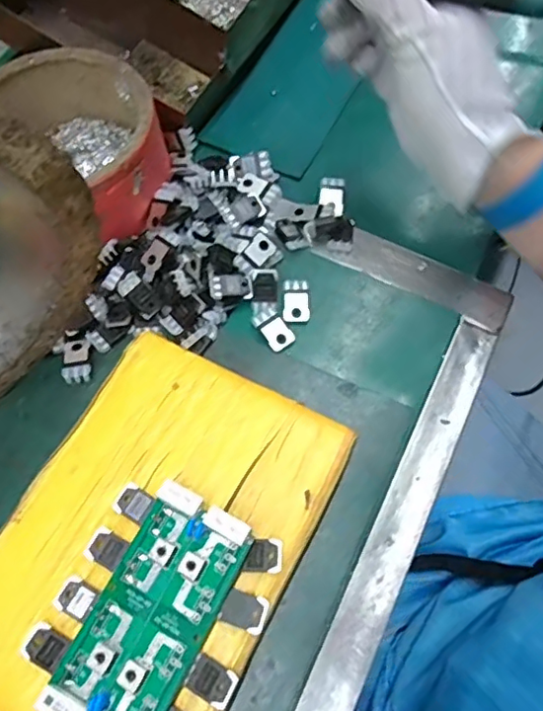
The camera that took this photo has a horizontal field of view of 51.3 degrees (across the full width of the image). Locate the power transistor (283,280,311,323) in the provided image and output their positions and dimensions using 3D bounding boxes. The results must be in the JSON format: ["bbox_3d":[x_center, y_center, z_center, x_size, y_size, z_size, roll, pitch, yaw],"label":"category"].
[{"bbox_3d":[0.016,-0.034,0.352,0.017,0.004,0.025,-4,66,-2],"label":"power transistor"}]

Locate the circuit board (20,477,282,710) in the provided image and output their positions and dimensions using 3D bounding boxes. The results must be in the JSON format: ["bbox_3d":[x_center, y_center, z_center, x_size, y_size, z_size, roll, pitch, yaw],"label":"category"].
[{"bbox_3d":[-0.054,0.120,0.265,0.089,0.024,0.106,25,68,10],"label":"circuit board"}]

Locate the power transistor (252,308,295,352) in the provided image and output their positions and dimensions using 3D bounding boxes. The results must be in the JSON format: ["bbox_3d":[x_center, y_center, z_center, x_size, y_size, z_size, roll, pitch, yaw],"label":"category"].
[{"bbox_3d":[0.001,-0.016,0.348,0.016,0.005,0.026,-37,71,-15],"label":"power transistor"}]

